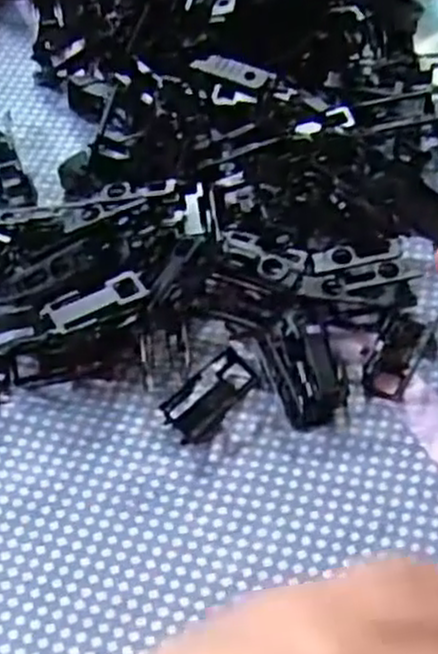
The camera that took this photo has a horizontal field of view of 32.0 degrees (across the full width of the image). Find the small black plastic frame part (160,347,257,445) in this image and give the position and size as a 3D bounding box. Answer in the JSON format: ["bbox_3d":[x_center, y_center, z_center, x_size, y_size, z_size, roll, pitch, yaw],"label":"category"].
[{"bbox_3d":[-0.003,0.026,0.298,0.039,0.006,0.019,-39,63,-19],"label":"small black plastic frame part"}]

